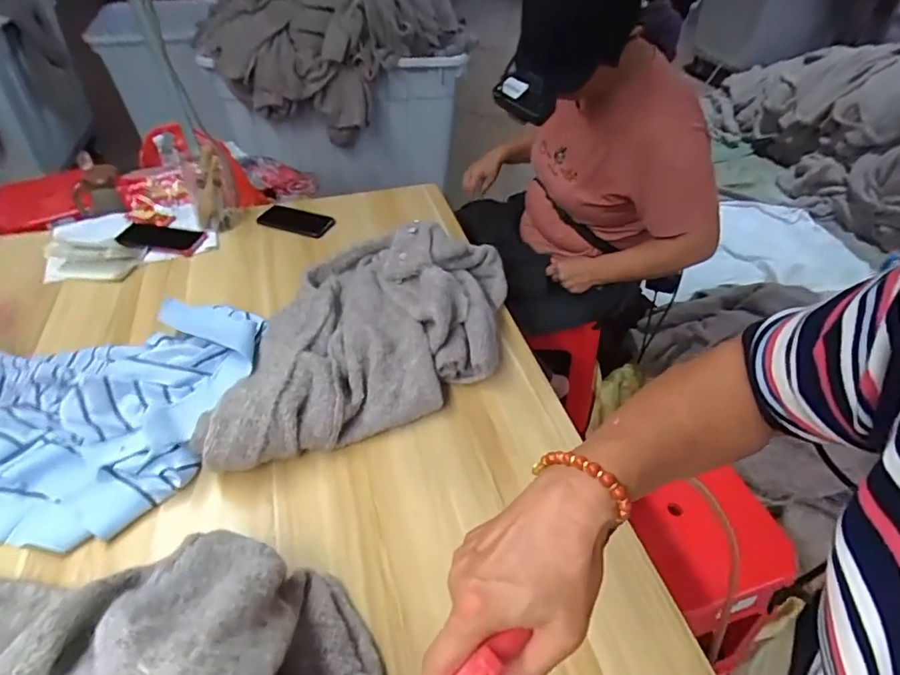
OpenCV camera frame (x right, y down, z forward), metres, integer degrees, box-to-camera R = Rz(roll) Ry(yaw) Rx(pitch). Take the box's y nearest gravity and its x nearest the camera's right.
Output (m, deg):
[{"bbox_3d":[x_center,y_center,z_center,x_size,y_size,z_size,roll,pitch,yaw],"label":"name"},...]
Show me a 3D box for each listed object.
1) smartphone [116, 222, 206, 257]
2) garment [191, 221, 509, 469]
[{"bbox_3d":[-0.593,-0.205,1.060,0.159,0.008,0.066,12,64,4],"label":"smartphone"},{"bbox_3d":[-0.110,-0.004,0.788,0.351,0.097,0.483,8,46,5],"label":"garment"}]

